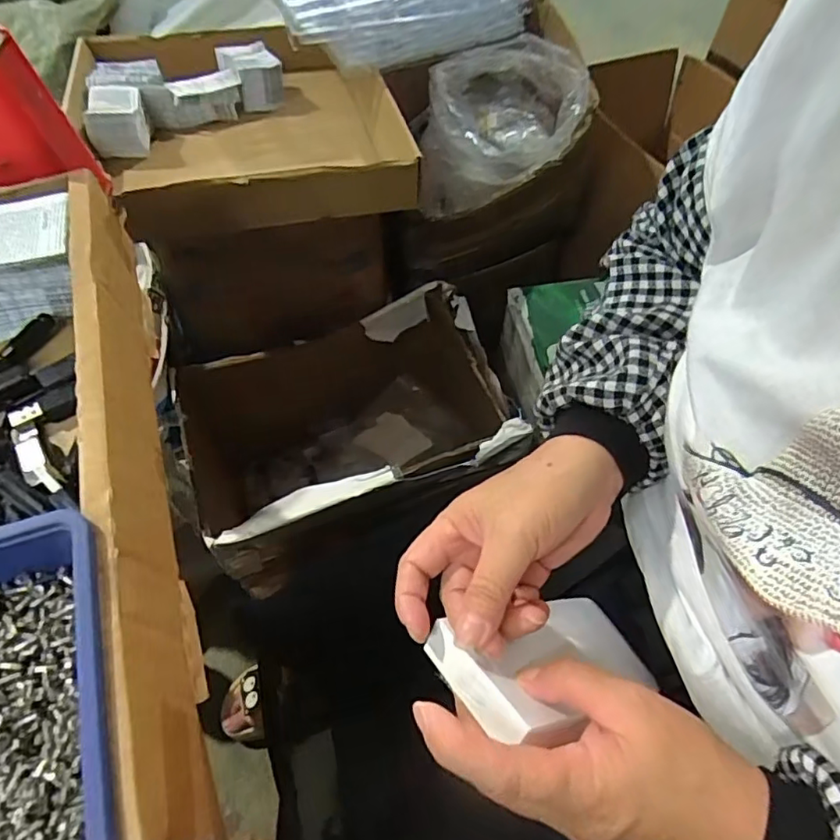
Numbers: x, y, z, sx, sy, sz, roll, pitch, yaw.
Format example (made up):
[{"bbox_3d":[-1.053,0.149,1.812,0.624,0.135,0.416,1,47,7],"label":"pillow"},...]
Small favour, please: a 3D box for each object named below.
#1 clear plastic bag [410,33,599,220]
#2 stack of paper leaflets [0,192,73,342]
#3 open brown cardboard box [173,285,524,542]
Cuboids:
[{"bbox_3d":[0.117,-0.396,0.779,0.213,0.150,0.208,14,58,9],"label":"clear plastic bag"},{"bbox_3d":[-0.228,-0.090,0.319,0.071,0.050,0.054,-17,59,-11],"label":"stack of paper leaflets"},{"bbox_3d":[-0.098,0.047,0.883,0.428,0.296,0.293,-20,59,-12],"label":"open brown cardboard box"}]

